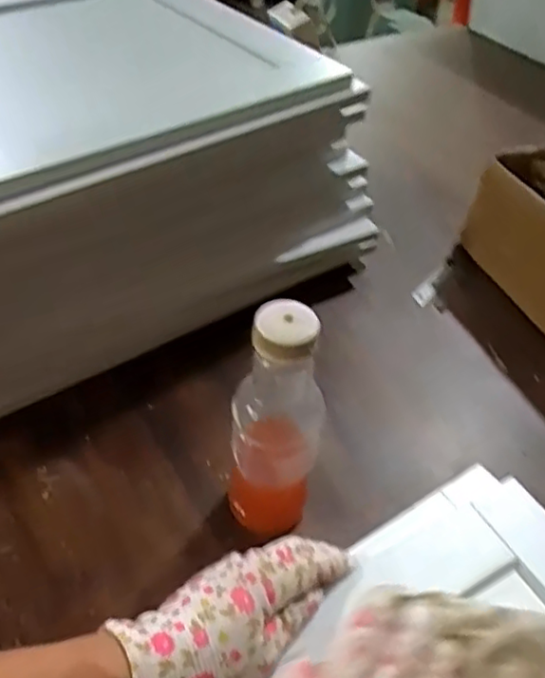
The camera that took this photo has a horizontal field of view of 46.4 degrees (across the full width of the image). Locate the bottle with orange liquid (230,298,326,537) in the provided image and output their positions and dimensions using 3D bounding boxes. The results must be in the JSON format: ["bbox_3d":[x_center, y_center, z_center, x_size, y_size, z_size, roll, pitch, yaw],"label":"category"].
[{"bbox_3d":[0.001,0.069,0.437,0.054,0.202,0.052,-19,49,-24],"label":"bottle with orange liquid"}]

